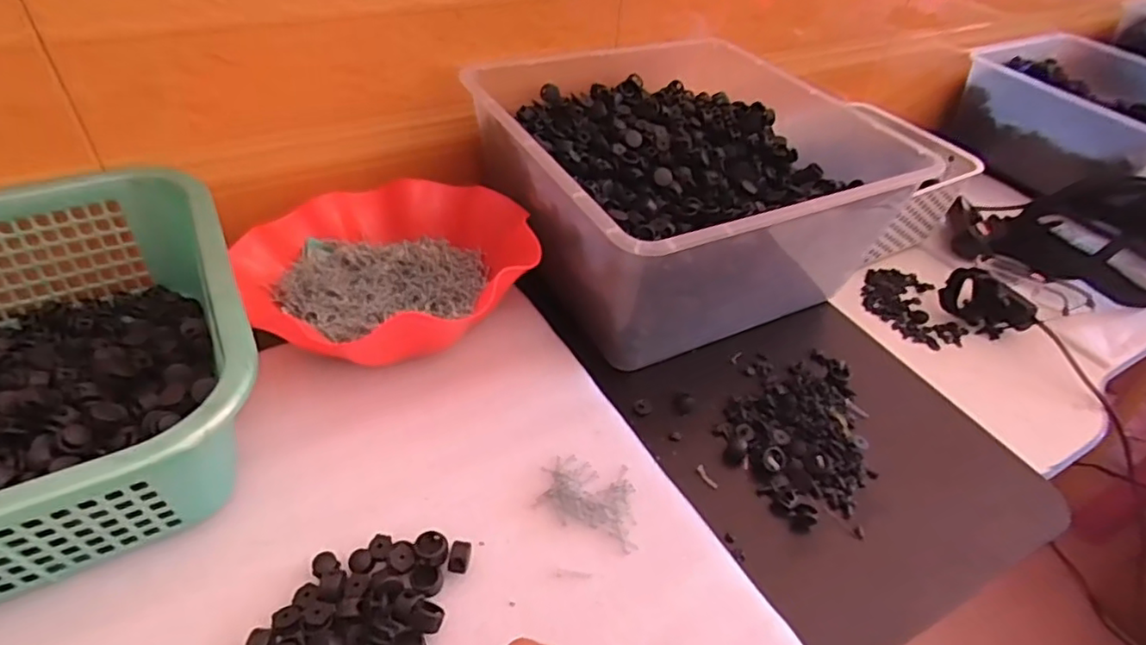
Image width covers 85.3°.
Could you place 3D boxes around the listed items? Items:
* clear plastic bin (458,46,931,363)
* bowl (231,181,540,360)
[{"bbox_3d":[0.092,-0.127,0.552,0.294,0.130,0.296,-17,48,-23],"label":"clear plastic bin"},{"bbox_3d":[-0.148,-0.050,0.493,0.209,0.065,0.196,3,43,-3],"label":"bowl"}]

